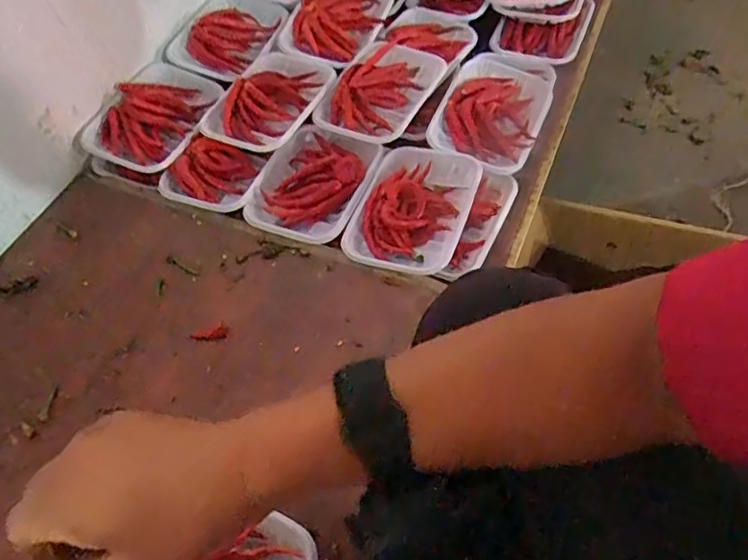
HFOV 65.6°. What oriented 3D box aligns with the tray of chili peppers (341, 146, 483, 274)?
[{"bbox_3d":[0.034,-0.067,0.507,0.096,0.028,0.134,16,57,14],"label":"tray of chili peppers"}]

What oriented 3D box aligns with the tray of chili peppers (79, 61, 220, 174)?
[{"bbox_3d":[-0.215,-0.164,0.579,0.098,0.036,0.133,13,57,12],"label":"tray of chili peppers"}]

